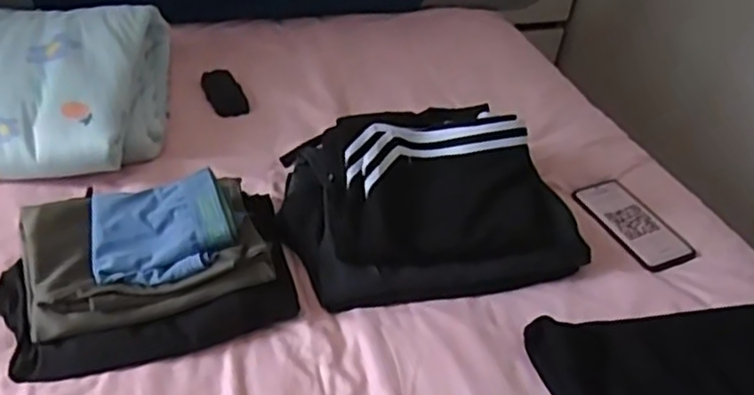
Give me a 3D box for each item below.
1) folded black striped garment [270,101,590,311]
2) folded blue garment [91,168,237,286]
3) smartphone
[{"bbox_3d":[0.056,-0.017,0.850,0.327,0.120,0.259,-4,39,-14],"label":"folded black striped garment"},{"bbox_3d":[-0.225,0.031,0.748,0.140,0.038,0.126,-8,40,-18],"label":"folded blue garment"},{"bbox_3d":[0.338,0.033,0.938,0.083,0.016,0.164,-13,42,-23],"label":"smartphone"}]

